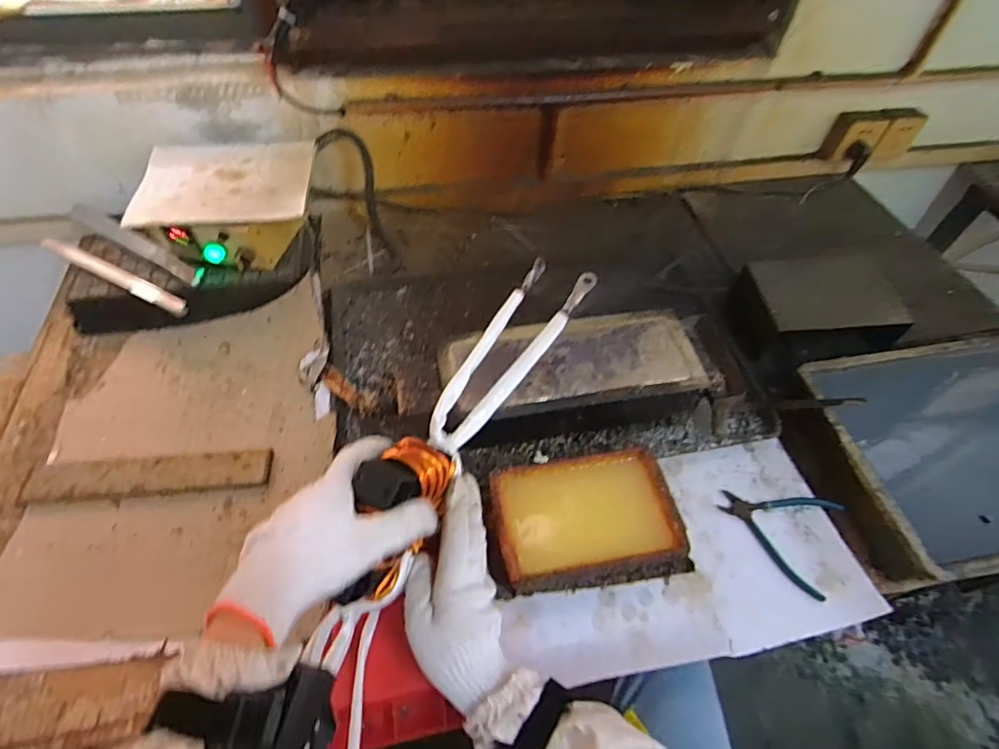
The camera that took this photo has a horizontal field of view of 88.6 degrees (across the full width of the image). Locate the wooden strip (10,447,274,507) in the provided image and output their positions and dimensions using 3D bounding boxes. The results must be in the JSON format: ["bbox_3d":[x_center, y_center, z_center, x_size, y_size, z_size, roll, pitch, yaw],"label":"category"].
[{"bbox_3d":[-0.454,0.130,0.665,0.302,0.015,0.052,-5,54,-6],"label":"wooden strip"}]

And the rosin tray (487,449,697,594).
[{"bbox_3d":[0.096,0.171,0.600,0.207,0.072,0.136,-7,54,-8],"label":"rosin tray"}]

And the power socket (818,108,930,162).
[{"bbox_3d":[0.755,-0.486,1.045,0.160,0.090,0.039,-1,53,-3],"label":"power socket"}]

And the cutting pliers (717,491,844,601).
[{"bbox_3d":[0.339,0.184,0.629,0.132,0.019,0.124,26,57,16],"label":"cutting pliers"}]

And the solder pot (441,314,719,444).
[{"bbox_3d":[0.098,0.004,0.715,0.345,0.090,0.148,-7,54,-8],"label":"solder pot"}]

